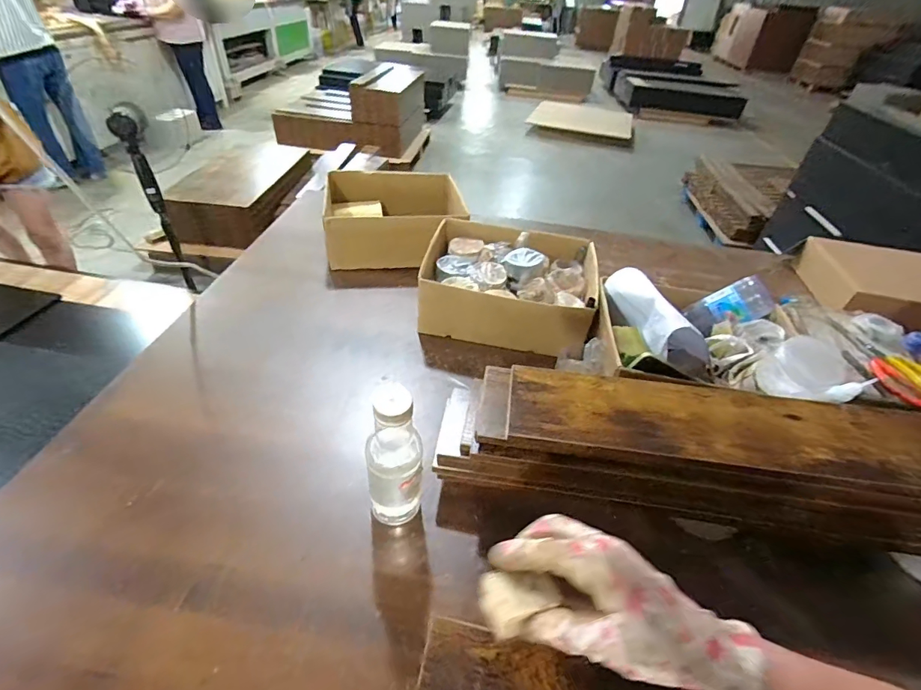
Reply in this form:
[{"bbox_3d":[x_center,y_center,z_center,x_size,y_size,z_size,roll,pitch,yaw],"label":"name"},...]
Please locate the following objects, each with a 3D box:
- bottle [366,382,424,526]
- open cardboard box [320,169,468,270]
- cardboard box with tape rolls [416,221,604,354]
[{"bbox_3d":[-0.073,0.135,0.484,0.060,0.210,0.048,1,41,-7],"label":"bottle"},{"bbox_3d":[-0.162,-0.306,1.033,0.317,0.113,0.272,-7,44,-13],"label":"open cardboard box"},{"bbox_3d":[0.096,-0.124,0.859,0.321,0.116,0.275,11,42,6],"label":"cardboard box with tape rolls"}]

